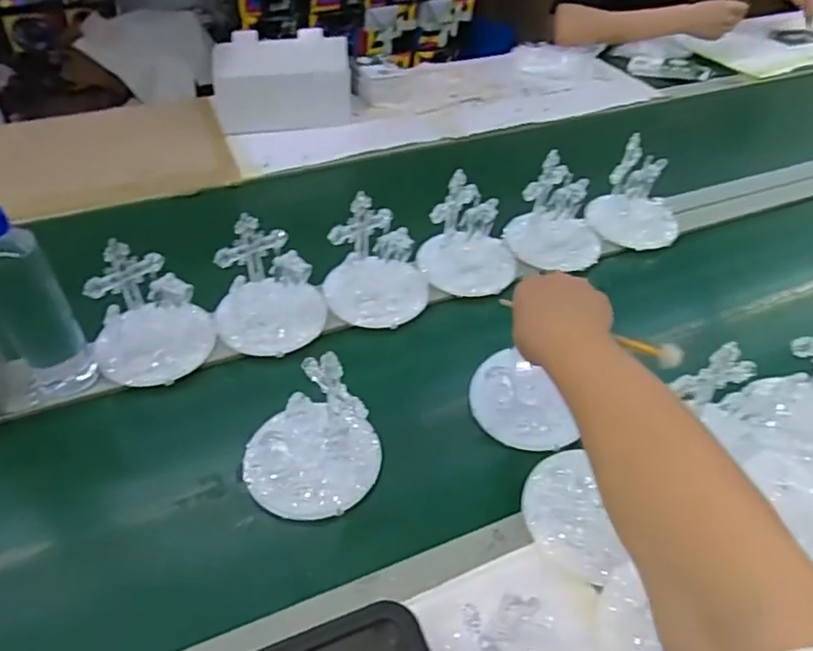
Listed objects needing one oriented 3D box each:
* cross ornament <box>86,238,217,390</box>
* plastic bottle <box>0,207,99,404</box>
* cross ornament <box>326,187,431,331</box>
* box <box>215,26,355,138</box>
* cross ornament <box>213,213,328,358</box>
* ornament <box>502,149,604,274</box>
[{"bbox_3d":[-0.285,-0.011,0.681,0.130,0.115,0.100,-17,47,-19],"label":"cross ornament"},{"bbox_3d":[-0.381,-0.018,0.618,0.071,0.225,0.053,-30,52,-29],"label":"plastic bottle"},{"bbox_3d":[-0.036,-0.076,0.756,0.130,0.113,0.107,-3,44,-5],"label":"cross ornament"},{"bbox_3d":[-0.211,-0.418,1.074,0.225,0.143,0.084,-3,44,-6],"label":"box"},{"bbox_3d":[-0.160,-0.043,0.714,0.129,0.113,0.107,-10,45,-12],"label":"cross ornament"},{"bbox_3d":[0.209,-0.149,0.856,0.132,0.123,0.111,17,45,15],"label":"ornament"}]

